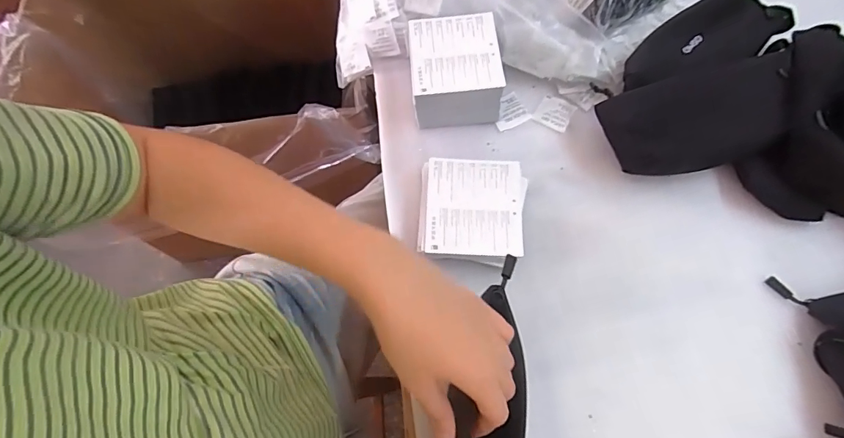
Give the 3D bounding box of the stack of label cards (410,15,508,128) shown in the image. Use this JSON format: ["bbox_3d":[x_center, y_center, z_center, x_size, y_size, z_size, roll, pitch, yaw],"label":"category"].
[{"bbox_3d":[0.035,-0.158,0.488,0.091,0.061,0.100,-4,67,-1],"label":"stack of label cards"}]

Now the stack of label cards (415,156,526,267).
[{"bbox_3d":[0.048,-0.006,0.442,0.099,0.032,0.103,2,67,1],"label":"stack of label cards"}]

